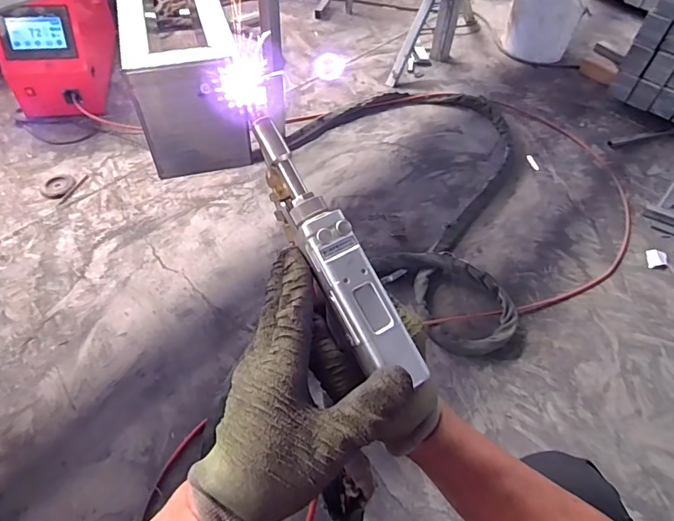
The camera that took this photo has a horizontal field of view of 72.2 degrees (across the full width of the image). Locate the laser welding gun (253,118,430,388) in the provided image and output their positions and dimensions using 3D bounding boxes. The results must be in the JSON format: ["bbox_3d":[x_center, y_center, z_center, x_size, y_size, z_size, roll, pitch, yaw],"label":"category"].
[{"bbox_3d":[-0.007,-0.005,0.337,0.038,0.053,0.207,-27,78,-20],"label":"laser welding gun"}]

